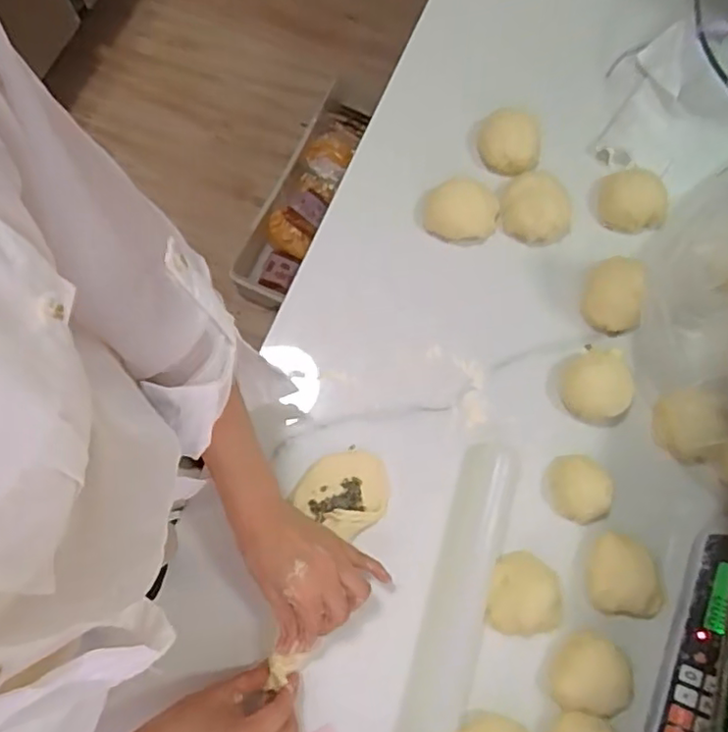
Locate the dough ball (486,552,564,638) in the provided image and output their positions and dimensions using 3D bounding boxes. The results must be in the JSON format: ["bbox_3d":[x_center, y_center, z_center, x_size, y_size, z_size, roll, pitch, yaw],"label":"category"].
[{"bbox_3d":[0.140,0.197,0.528,0.064,0.034,0.067,0,74,-1],"label":"dough ball"}]

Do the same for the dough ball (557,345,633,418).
[{"bbox_3d":[0.217,0.018,0.569,0.064,0.038,0.061,0,74,-1],"label":"dough ball"}]

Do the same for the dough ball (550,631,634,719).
[{"bbox_3d":[0.193,0.259,0.515,0.061,0.033,0.062,0,74,-1],"label":"dough ball"}]

